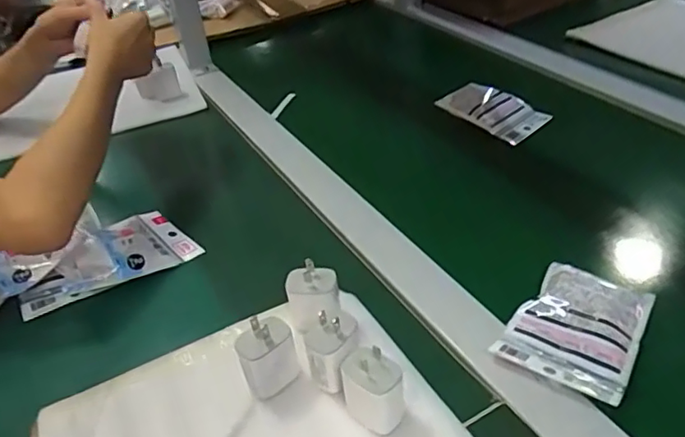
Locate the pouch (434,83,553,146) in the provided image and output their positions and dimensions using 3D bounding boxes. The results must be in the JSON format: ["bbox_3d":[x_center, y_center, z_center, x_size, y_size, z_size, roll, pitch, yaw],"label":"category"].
[{"bbox_3d":[0.208,-0.148,0.789,0.134,0.015,0.078,29,59,18],"label":"pouch"}]

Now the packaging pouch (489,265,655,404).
[{"bbox_3d":[0.191,0.088,0.469,0.094,0.028,0.113,21,45,31],"label":"packaging pouch"}]

